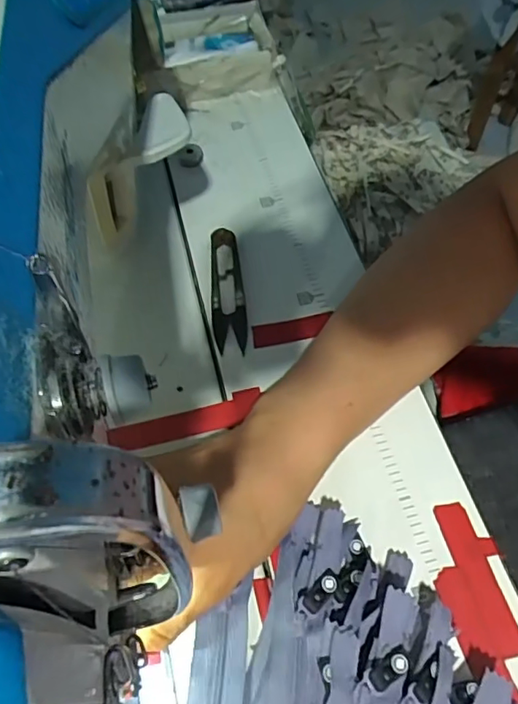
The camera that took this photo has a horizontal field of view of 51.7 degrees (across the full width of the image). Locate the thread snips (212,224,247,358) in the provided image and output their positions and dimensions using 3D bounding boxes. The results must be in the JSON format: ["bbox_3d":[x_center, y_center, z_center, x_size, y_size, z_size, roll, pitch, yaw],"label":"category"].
[{"bbox_3d":[-0.022,-0.045,0.371,0.022,0.007,0.102,-5,58,-2],"label":"thread snips"}]

